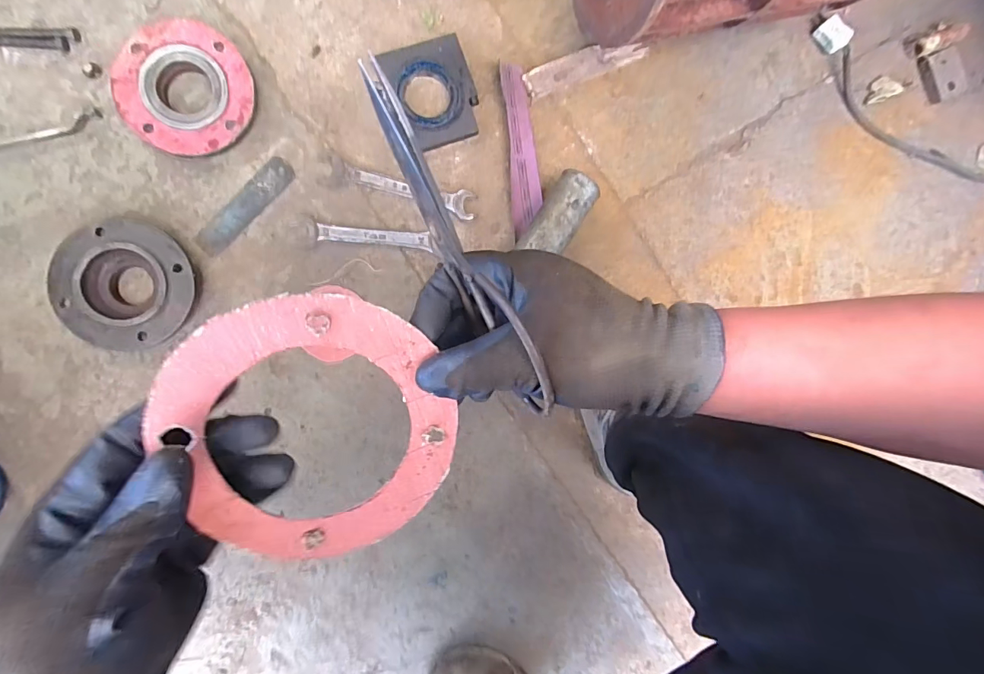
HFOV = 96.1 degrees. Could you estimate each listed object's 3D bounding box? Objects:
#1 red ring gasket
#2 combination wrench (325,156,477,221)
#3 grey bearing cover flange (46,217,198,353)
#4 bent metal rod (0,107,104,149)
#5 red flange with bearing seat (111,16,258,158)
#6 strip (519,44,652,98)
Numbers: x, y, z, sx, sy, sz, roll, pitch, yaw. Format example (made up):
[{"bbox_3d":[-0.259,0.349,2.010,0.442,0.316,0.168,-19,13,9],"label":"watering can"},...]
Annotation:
[{"bbox_3d":[-0.092,0.053,0.240,0.139,0.006,0.153,-16,111,-11],"label":"red ring gasket"},{"bbox_3d":[-0.120,-0.199,0.594,0.194,0.007,0.038,12,91,-8],"label":"combination wrench"},{"bbox_3d":[-0.439,-0.064,0.542,0.145,0.038,0.154,0,92,-8],"label":"grey bearing cover flange"},{"bbox_3d":[-0.570,-0.235,0.530,0.192,0.011,0.023,-22,95,-6],"label":"bent metal rod"},{"bbox_3d":[-0.371,-0.302,0.541,0.148,0.032,0.157,4,92,-8],"label":"red flange with bearing seat"},{"bbox_3d":[0.134,-0.381,0.617,0.186,0.020,0.037,-23,95,-6],"label":"strip"}]

